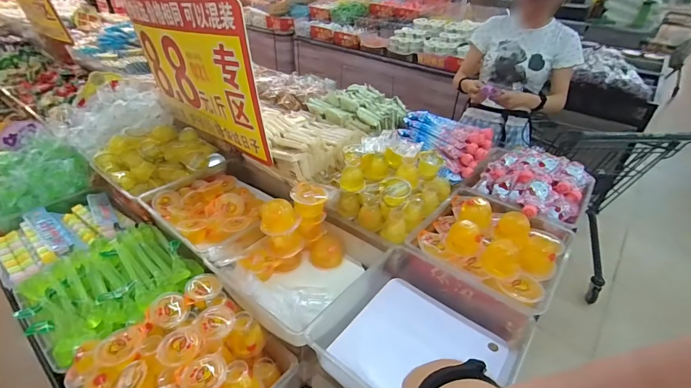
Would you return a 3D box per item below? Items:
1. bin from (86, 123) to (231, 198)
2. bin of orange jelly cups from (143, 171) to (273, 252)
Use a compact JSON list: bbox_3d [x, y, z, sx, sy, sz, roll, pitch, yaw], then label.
[{"bbox_3d":[-0.554,-0.112,1.047,0.256,0.100,0.286,28,42,31],"label":"bin"},{"bbox_3d":[-0.337,0.022,0.924,0.308,0.075,0.272,28,42,31],"label":"bin of orange jelly cups"}]

